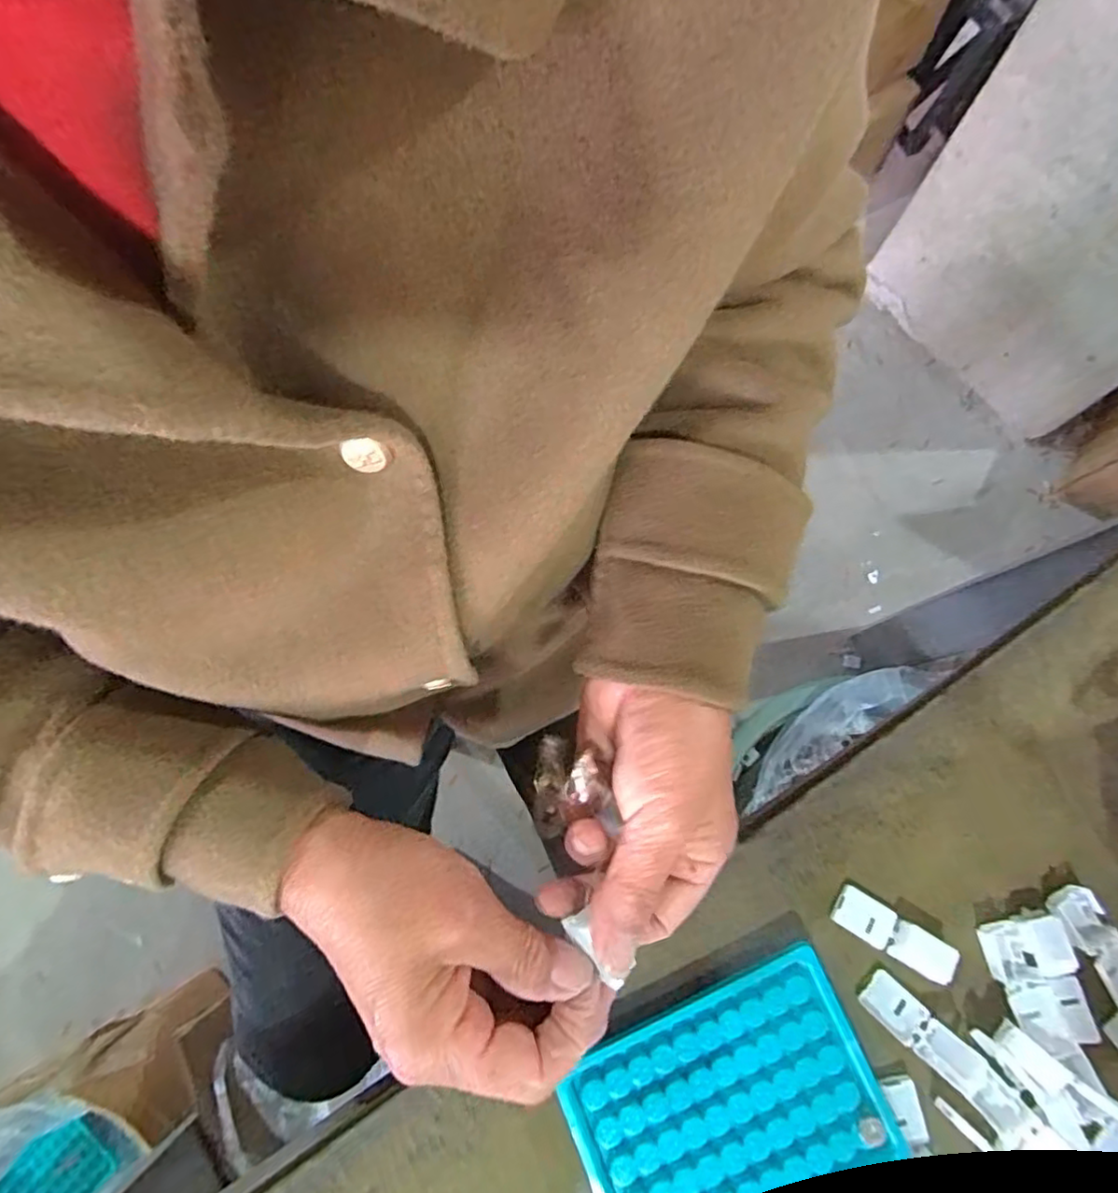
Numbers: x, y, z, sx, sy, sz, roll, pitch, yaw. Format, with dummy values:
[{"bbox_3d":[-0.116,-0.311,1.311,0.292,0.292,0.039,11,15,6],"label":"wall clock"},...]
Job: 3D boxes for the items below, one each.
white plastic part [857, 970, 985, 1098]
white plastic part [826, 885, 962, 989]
[{"bbox_3d":[0.166,0.199,0.287,0.055,0.010,0.020,41,79,10],"label":"white plastic part"},{"bbox_3d":[0.158,0.160,0.298,0.054,0.011,0.020,32,78,8],"label":"white plastic part"}]

